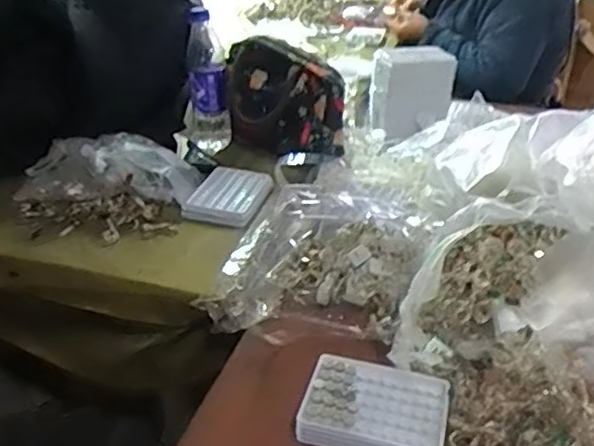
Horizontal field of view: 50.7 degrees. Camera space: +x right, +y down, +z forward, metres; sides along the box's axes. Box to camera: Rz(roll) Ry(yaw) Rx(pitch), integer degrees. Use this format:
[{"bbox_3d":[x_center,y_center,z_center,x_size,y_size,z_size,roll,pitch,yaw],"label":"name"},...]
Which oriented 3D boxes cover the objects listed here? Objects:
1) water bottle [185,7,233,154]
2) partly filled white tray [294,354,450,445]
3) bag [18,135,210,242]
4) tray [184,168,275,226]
[{"bbox_3d":[-0.153,-0.230,1.069,0.072,0.234,0.063,-4,31,-8],"label":"water bottle"},{"bbox_3d":[0.074,0.176,0.595,0.131,0.018,0.110,8,32,13],"label":"partly filled white tray"},{"bbox_3d":[-0.286,-0.057,0.888,0.261,0.088,0.171,4,31,6],"label":"bag"},{"bbox_3d":[-0.093,-0.040,0.916,0.106,0.029,0.126,10,32,16],"label":"tray"}]

